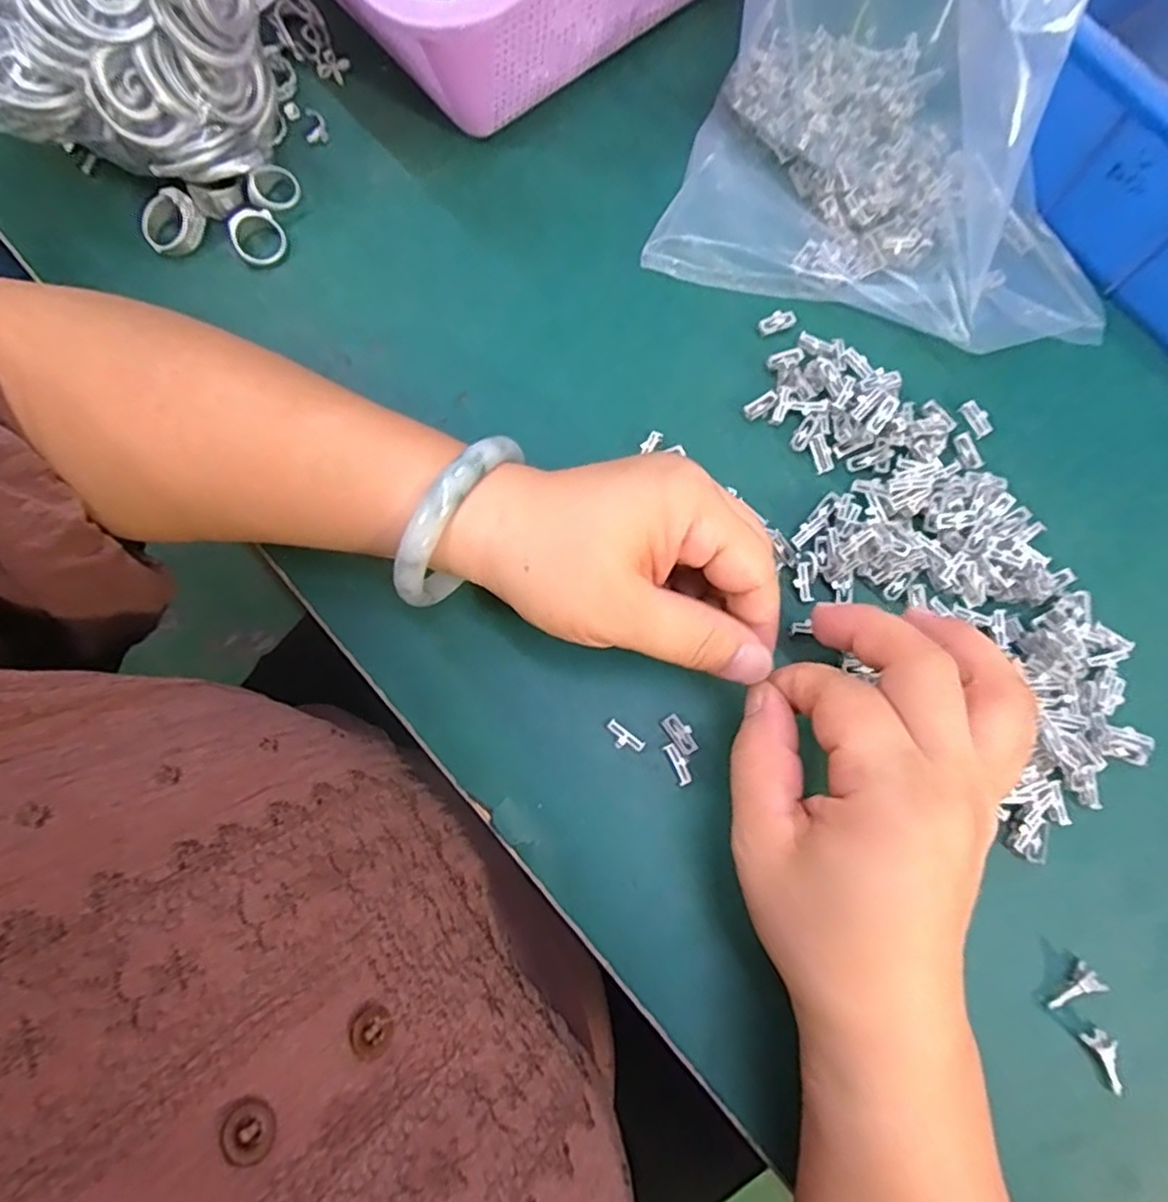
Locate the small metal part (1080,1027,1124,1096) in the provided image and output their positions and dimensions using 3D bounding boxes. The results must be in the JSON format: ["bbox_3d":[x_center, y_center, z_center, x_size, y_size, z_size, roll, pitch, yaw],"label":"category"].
[{"bbox_3d":[0.187,0.164,0.233,0.009,0.009,0.022,-28,79,-5],"label":"small metal part"}]

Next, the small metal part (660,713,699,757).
[{"bbox_3d":[0.038,0.053,0.260,0.008,0.005,0.017,-36,80,-6],"label":"small metal part"}]

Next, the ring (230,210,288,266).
[{"bbox_3d":[-0.153,-0.171,0.308,0.024,0.004,0.026,-22,95,-26],"label":"ring"}]

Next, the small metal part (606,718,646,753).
[{"bbox_3d":[0.015,0.055,0.260,0.017,0.006,0.008,37,81,7],"label":"small metal part"}]

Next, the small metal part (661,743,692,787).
[{"bbox_3d":[0.037,0.064,0.257,0.006,0.004,0.016,-25,79,-5],"label":"small metal part"}]

